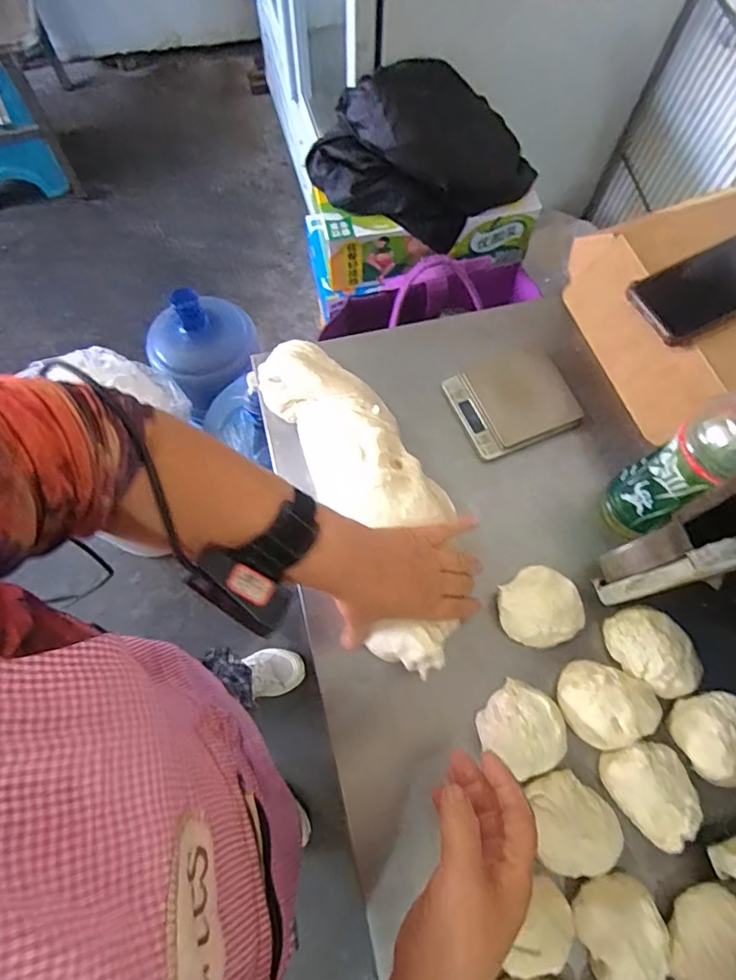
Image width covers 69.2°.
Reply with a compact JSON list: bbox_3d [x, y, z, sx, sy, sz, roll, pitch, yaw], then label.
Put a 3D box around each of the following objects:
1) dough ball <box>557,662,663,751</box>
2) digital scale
[{"bbox_3d":[0.207,0.185,0.458,0.080,0.034,0.065,23,70,7],"label":"dough ball"},{"bbox_3d":[0.161,-0.099,0.592,0.130,0.018,0.110,-21,71,-9],"label":"digital scale"}]

